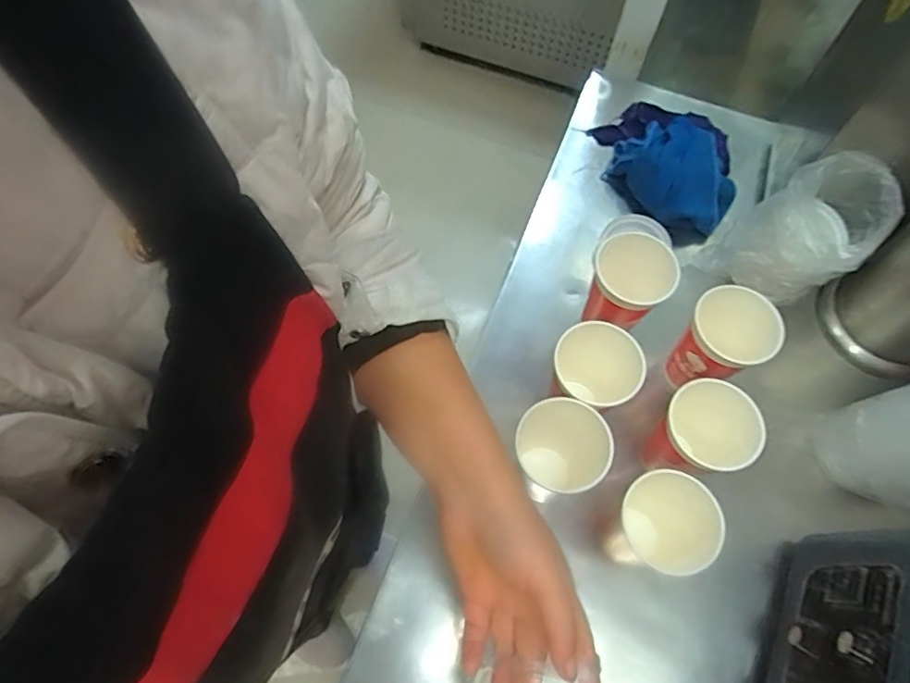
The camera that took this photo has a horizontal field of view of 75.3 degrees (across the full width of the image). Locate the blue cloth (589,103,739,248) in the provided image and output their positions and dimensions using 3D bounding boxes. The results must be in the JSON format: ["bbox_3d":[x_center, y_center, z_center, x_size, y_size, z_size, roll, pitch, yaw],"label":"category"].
[{"bbox_3d":[0.272,-0.236,0.768,0.177,0.078,0.194,9,66,2],"label":"blue cloth"}]

